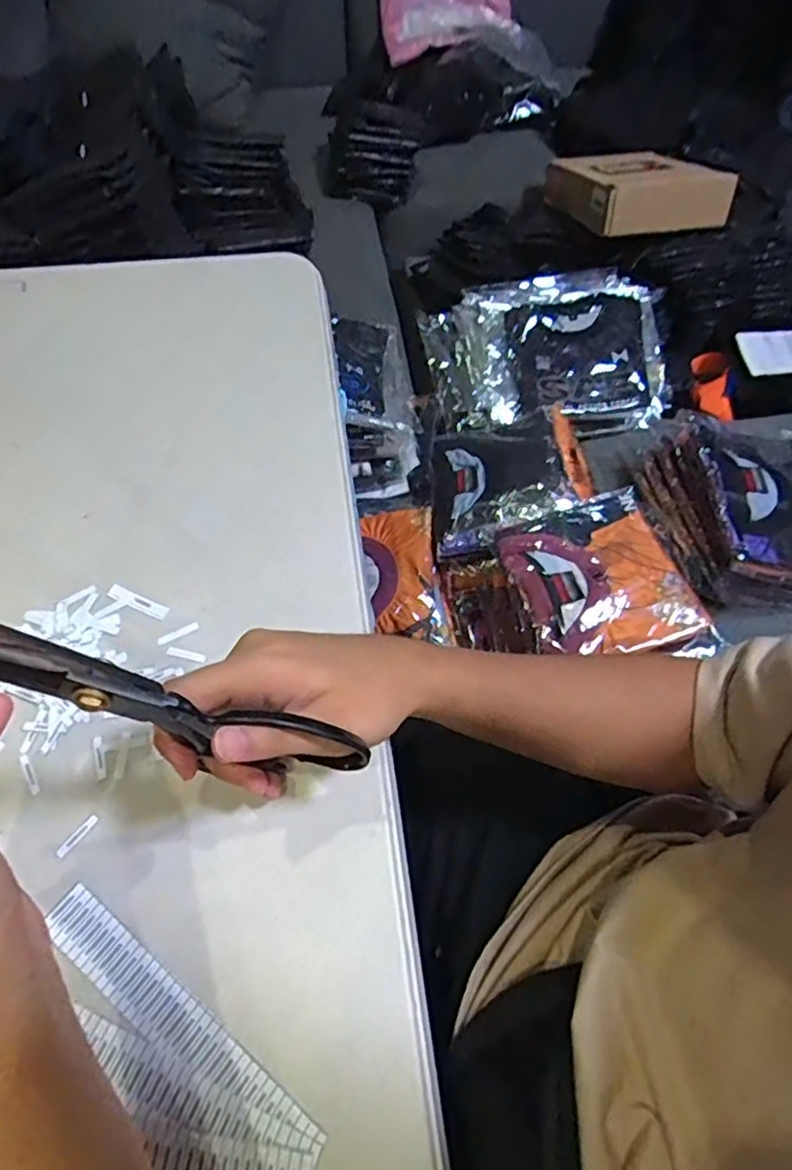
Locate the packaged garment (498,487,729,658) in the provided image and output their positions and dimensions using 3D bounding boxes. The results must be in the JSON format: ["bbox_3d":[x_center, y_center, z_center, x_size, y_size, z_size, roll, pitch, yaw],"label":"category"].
[{"bbox_3d":[0.234,-0.007,0.746,0.187,0.028,0.205,-13,62,-9],"label":"packaged garment"}]

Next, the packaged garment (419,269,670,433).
[{"bbox_3d":[0.235,-0.356,0.981,0.346,0.074,0.253,-10,61,-8],"label":"packaged garment"}]

